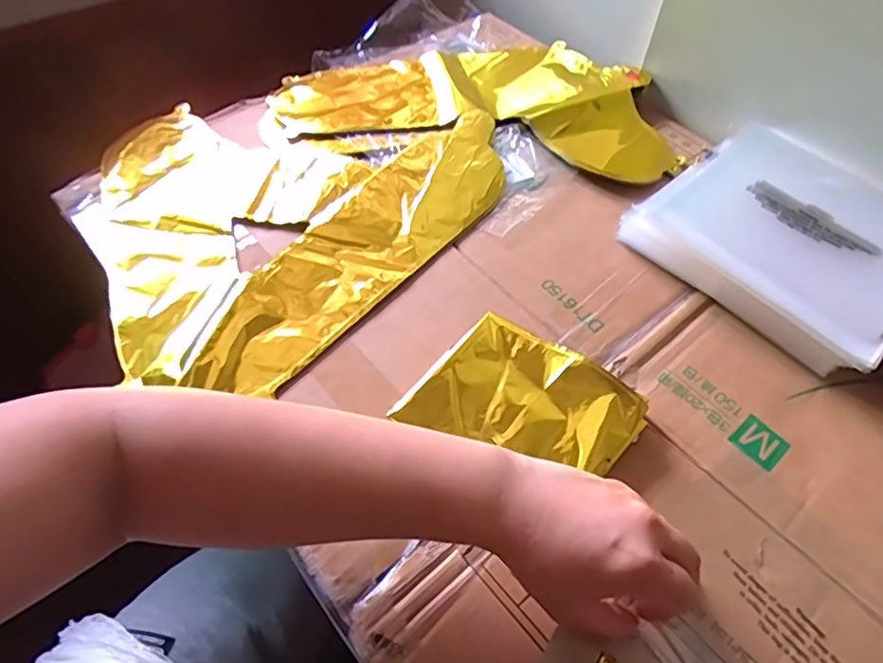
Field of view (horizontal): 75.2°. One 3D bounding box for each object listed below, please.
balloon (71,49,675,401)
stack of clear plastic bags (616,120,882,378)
[{"bbox_3d":[-0.063,-0.176,0.585,0.580,0.043,0.376,-30,61,-23],"label":"balloon"},{"bbox_3d":[0.313,-0.089,0.515,0.231,0.036,0.220,-38,65,-26],"label":"stack of clear plastic bags"}]

